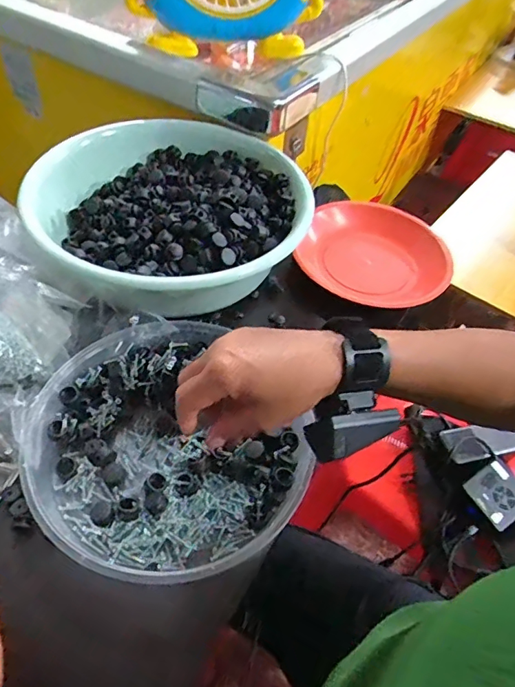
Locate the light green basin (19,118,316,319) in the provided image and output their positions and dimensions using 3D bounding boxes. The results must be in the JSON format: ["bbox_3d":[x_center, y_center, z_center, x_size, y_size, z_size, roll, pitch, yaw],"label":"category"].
[{"bbox_3d":[-0.088,-0.139,0.543,0.267,0.078,0.295,35,55,21],"label":"light green basin"}]

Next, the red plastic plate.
[{"bbox_3d":[0.152,-0.118,0.610,0.174,0.045,0.174,3,50,-4],"label":"red plastic plate"}]

